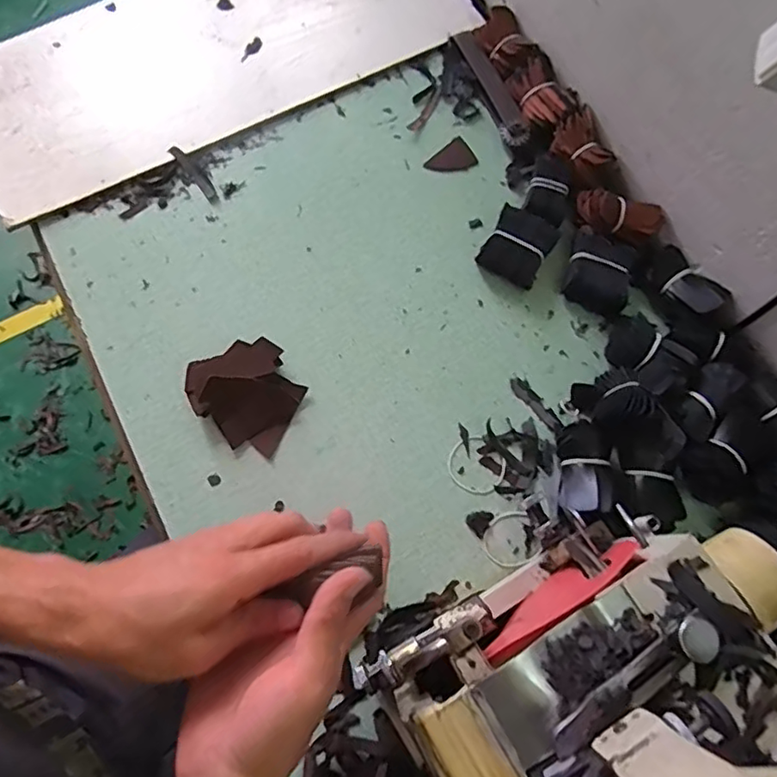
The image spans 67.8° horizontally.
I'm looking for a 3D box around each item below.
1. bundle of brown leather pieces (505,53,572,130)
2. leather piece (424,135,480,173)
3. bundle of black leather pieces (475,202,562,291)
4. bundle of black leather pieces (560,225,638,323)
[{"bbox_3d":[0.160,-0.308,0.612,0.047,0.032,0.074,-20,76,-7],"label":"bundle of brown leather pieces"},{"bbox_3d":[0.068,-0.241,0.613,0.053,0.004,0.037,-38,79,-11],"label":"leather piece"},{"bbox_3d":[0.130,-0.141,0.572,0.060,0.029,0.070,30,76,6],"label":"bundle of black leather pieces"},{"bbox_3d":[0.208,-0.114,0.568,0.064,0.032,0.071,22,75,4],"label":"bundle of black leather pieces"}]

